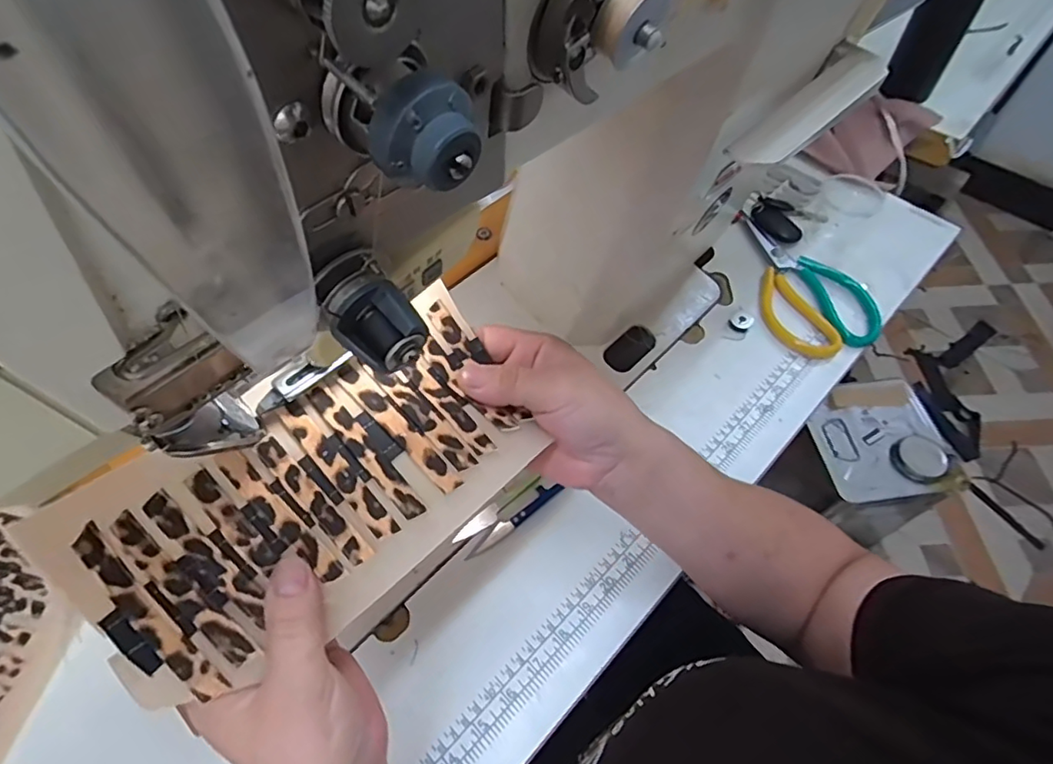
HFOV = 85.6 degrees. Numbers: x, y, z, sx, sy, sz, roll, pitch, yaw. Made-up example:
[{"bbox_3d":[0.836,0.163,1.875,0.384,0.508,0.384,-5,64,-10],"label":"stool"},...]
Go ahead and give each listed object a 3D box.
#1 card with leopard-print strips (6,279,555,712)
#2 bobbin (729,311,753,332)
[{"bbox_3d":[-0.087,0.044,0.260,0.199,0.025,0.104,-36,83,-25],"label":"card with leopard-print strips"},{"bbox_3d":[0.203,-0.056,0.536,0.019,0.008,0.023,35,65,19],"label":"bobbin"}]

